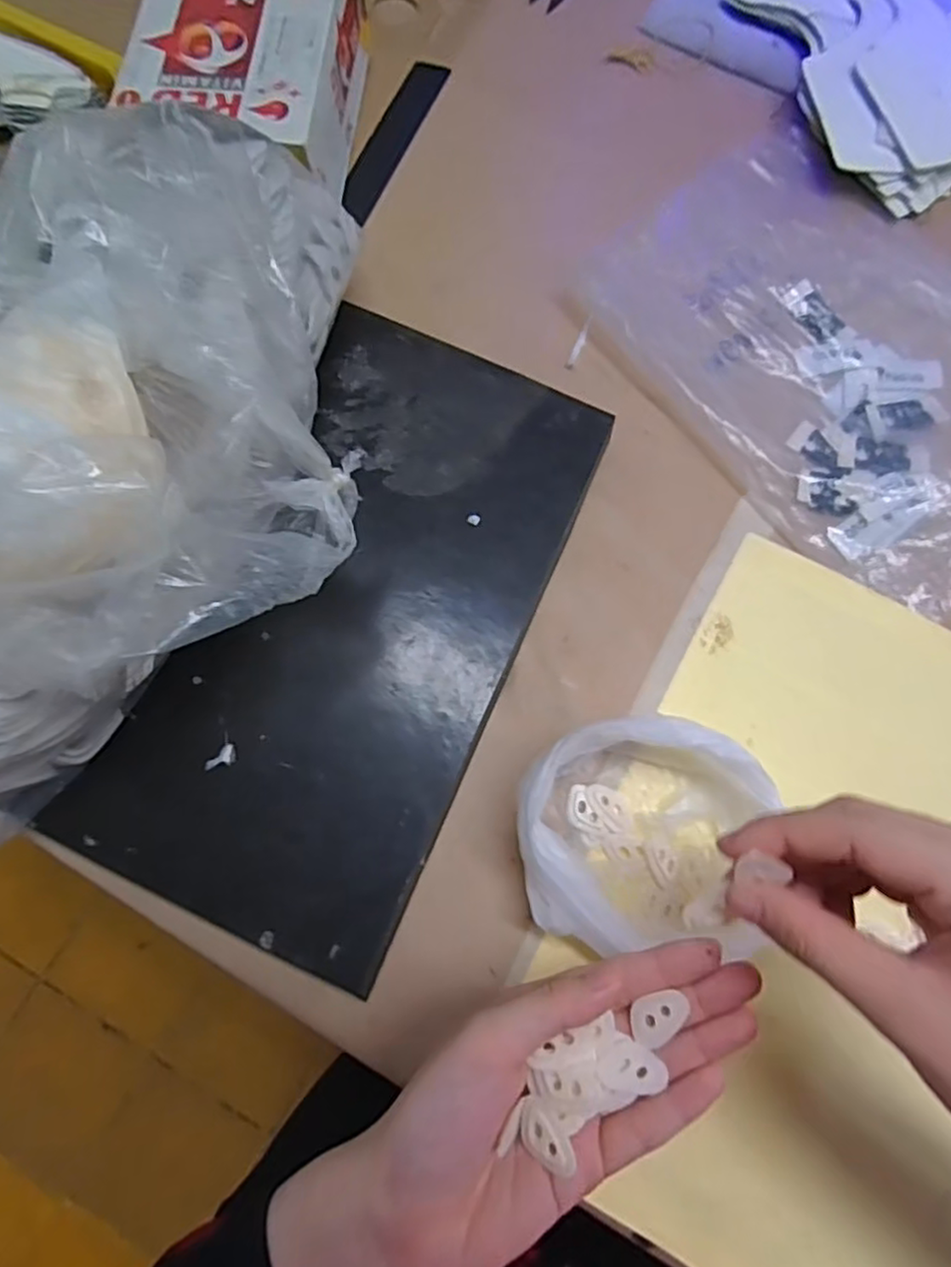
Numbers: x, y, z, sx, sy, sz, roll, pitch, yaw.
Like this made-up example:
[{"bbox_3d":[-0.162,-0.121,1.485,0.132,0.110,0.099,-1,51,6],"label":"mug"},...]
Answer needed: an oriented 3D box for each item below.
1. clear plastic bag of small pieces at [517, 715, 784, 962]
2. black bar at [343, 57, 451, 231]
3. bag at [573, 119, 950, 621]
[{"bbox_3d":[0.074,0.090,0.301,0.109,0.044,0.096,2,75,0],"label":"clear plastic bag of small pieces"},{"bbox_3d":[-0.053,-0.319,0.436,0.022,0.005,0.135,22,76,5],"label":"black bar"},{"bbox_3d":[0.220,-0.174,0.389,0.231,0.029,0.276,-42,80,-11],"label":"bag"}]

